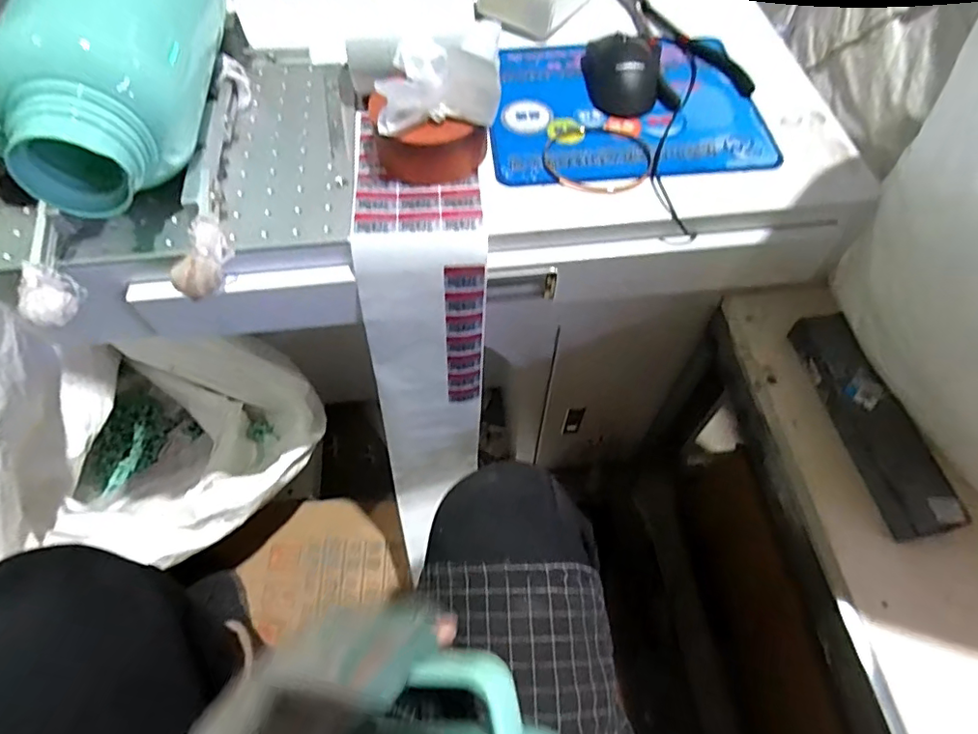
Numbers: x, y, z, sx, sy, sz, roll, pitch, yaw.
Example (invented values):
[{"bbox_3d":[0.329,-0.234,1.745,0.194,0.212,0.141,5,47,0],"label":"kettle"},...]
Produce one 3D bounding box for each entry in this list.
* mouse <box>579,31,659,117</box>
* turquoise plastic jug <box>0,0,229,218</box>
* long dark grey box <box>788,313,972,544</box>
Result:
[{"bbox_3d":[0.129,-0.294,0.537,0.074,0.033,0.110,10,60,7],"label":"mouse"},{"bbox_3d":[-0.288,-0.233,0.408,0.122,0.102,0.250,0,60,1],"label":"turquoise plastic jug"},{"bbox_3d":[0.328,0.044,0.477,0.050,0.041,0.201,-9,60,-4],"label":"long dark grey box"}]

